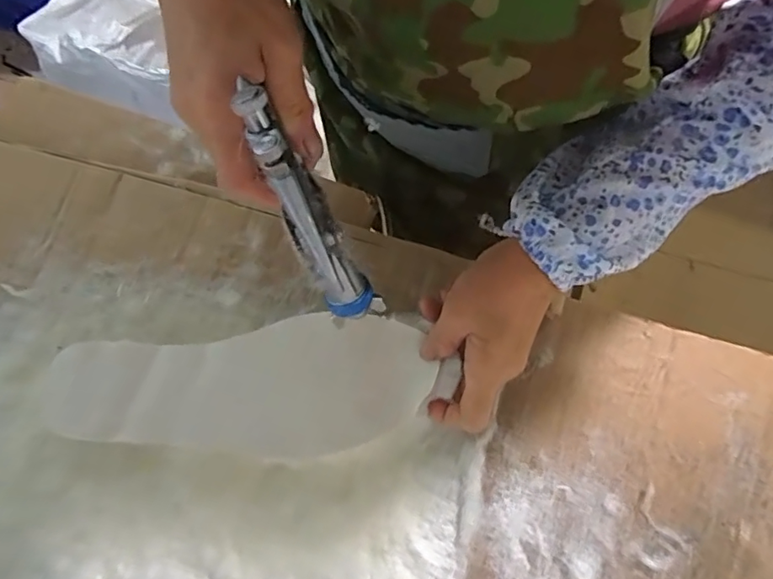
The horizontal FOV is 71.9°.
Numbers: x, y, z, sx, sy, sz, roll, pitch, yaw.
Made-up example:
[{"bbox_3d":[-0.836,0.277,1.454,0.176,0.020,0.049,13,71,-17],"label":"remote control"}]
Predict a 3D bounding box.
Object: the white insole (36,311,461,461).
[{"bbox_3d":[-0.098,0.068,0.366,0.274,0.021,0.092,-3,76,0],"label":"white insole"}]

